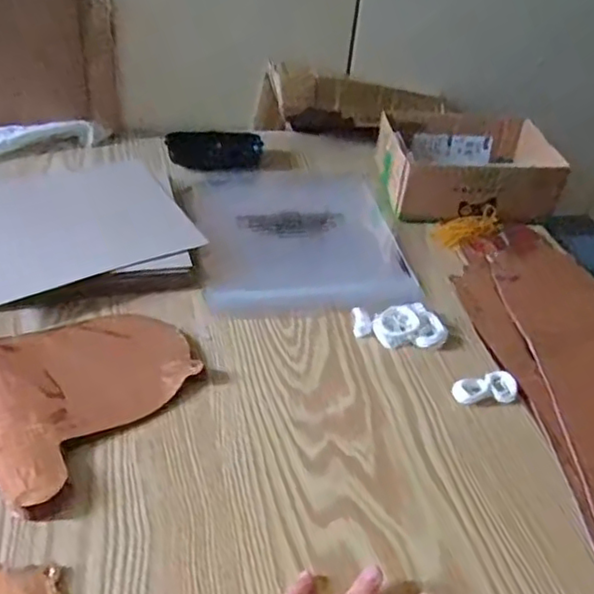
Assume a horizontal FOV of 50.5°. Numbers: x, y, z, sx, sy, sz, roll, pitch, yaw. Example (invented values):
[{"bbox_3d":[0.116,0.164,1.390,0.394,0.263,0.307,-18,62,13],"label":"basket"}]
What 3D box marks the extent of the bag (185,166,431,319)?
[{"bbox_3d":[0.000,-0.076,0.647,0.199,0.017,0.241,-3,41,-11],"label":"bag"}]

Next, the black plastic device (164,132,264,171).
[{"bbox_3d":[-0.098,-0.175,0.753,0.112,0.020,0.053,-2,41,-10],"label":"black plastic device"}]

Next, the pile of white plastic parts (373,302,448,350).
[{"bbox_3d":[0.096,0.026,0.541,0.058,0.014,0.042,-2,41,-11],"label":"pile of white plastic parts"}]

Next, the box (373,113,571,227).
[{"bbox_3d":[0.188,-0.151,0.712,0.185,0.066,0.156,5,40,-2],"label":"box"}]

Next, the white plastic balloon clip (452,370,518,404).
[{"bbox_3d":[0.149,0.072,0.501,0.051,0.010,0.027,-1,41,-10],"label":"white plastic balloon clip"}]

